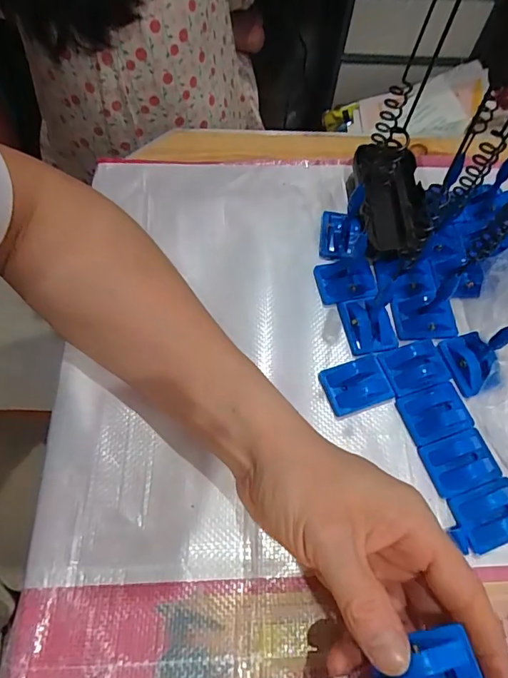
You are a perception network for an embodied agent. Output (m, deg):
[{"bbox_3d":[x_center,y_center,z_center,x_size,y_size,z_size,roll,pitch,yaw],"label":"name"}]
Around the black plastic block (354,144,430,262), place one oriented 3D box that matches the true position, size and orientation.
[{"bbox_3d":[0.111,-0.109,0.370,0.053,0.025,0.106,2,64,-2],"label":"black plastic block"}]

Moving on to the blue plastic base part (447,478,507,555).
[{"bbox_3d":[0.147,0.108,0.279,0.045,0.013,0.033,-15,65,-10],"label":"blue plastic base part"}]

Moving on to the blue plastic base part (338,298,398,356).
[{"bbox_3d":[0.083,-0.011,0.333,0.035,0.013,0.044,-14,65,-10],"label":"blue plastic base part"}]

